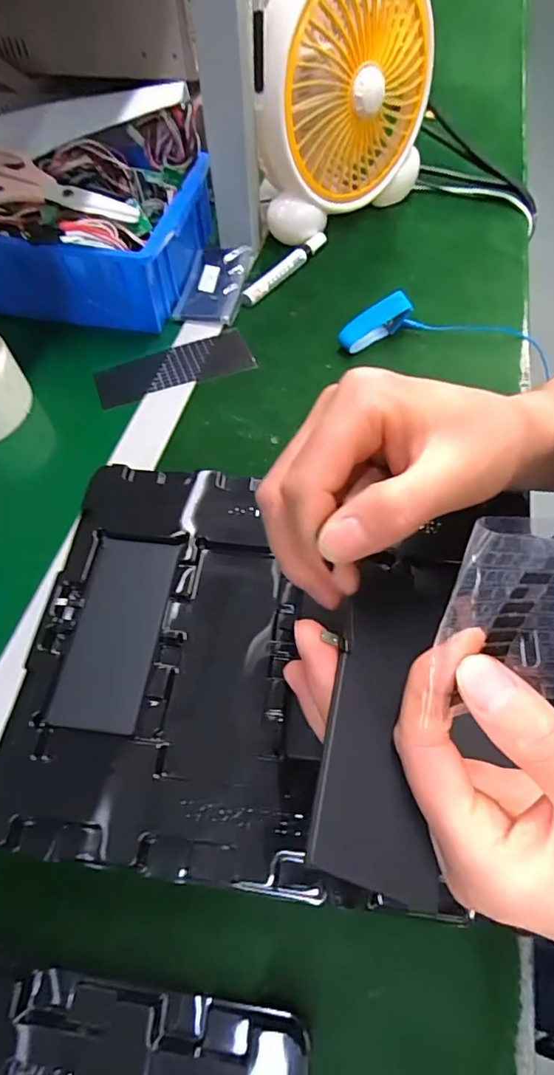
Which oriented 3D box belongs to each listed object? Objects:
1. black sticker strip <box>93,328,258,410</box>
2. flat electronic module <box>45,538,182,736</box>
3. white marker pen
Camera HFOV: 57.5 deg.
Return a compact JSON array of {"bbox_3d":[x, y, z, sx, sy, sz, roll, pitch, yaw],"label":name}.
[{"bbox_3d":[-0.100,-0.164,0.487,0.148,0.007,0.058,-19,59,-9],"label":"black sticker strip"},{"bbox_3d":[-0.091,0.050,0.284,0.050,0.008,0.108,6,59,5],"label":"flat electronic module"},{"bbox_3d":[0.010,-0.295,0.549,0.020,0.013,0.145,32,64,19],"label":"white marker pen"}]

